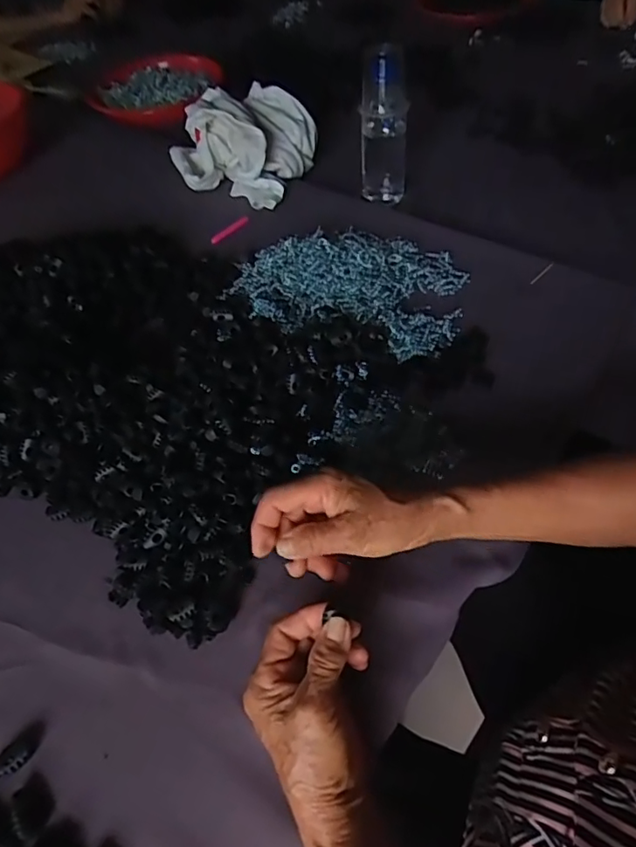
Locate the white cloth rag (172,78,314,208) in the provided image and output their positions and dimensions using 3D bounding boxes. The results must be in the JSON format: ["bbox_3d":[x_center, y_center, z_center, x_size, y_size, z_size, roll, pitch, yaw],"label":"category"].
[{"bbox_3d":[-0.118,-0.411,0.789,0.192,0.091,0.181,17,56,22],"label":"white cloth rag"}]

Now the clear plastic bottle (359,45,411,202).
[{"bbox_3d":[0.085,-0.390,0.715,0.063,0.174,0.058,-2,51,8],"label":"clear plastic bottle"}]

